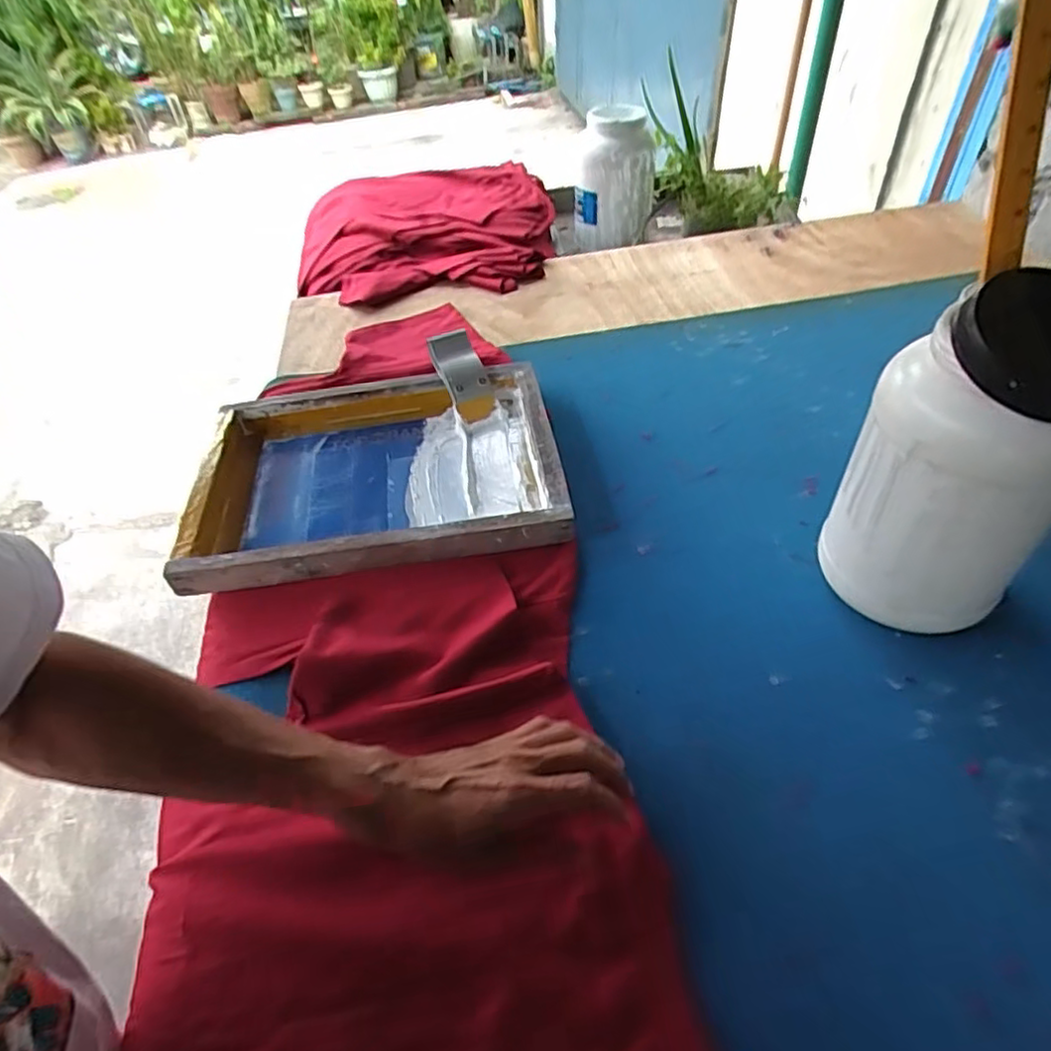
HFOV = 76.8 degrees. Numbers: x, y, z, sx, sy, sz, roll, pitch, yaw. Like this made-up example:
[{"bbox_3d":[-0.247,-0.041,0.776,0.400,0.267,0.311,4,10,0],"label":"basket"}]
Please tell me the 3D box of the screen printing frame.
[{"bbox_3d":[-0.170,-0.078,0.766,0.397,0.044,0.326,-9,46,-5],"label":"screen printing frame"}]

